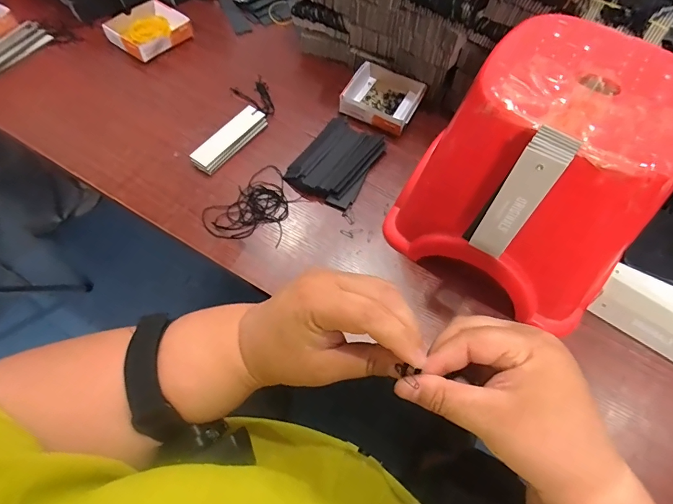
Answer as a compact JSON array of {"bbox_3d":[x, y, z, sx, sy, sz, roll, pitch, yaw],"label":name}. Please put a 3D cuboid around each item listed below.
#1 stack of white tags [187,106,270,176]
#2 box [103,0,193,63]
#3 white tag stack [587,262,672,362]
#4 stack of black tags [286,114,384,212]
[{"bbox_3d":[-0.157,-0.168,0.594,0.041,0.020,0.133,34,64,15],"label":"stack of white tags"},{"bbox_3d":[-0.333,-0.393,0.705,0.110,0.030,0.125,38,65,16],"label":"box"},{"bbox_3d":[0.389,0.065,0.482,0.125,0.029,0.107,36,65,16],"label":"white tag stack"},{"bbox_3d":[0.001,-0.133,0.575,0.101,0.019,0.138,26,63,11],"label":"stack of black tags"}]

